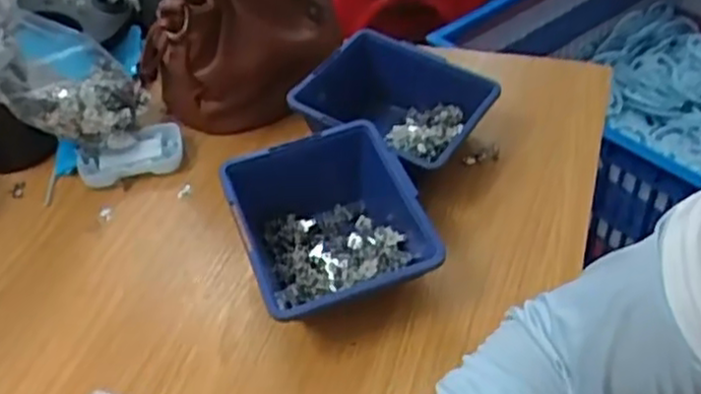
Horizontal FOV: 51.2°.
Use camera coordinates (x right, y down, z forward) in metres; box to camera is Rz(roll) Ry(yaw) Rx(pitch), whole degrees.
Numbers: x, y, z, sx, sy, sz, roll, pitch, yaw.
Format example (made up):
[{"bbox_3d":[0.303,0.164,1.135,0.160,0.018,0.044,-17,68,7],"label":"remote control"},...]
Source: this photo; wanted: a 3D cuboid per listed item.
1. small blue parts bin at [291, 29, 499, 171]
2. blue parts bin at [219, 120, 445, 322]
[{"bbox_3d":[0.036,-0.075,0.604,0.135,0.058,0.123,24,51,28],"label":"small blue parts bin"},{"bbox_3d":[-0.014,0.025,0.521,0.121,0.070,0.134,-18,45,-12],"label":"blue parts bin"}]

